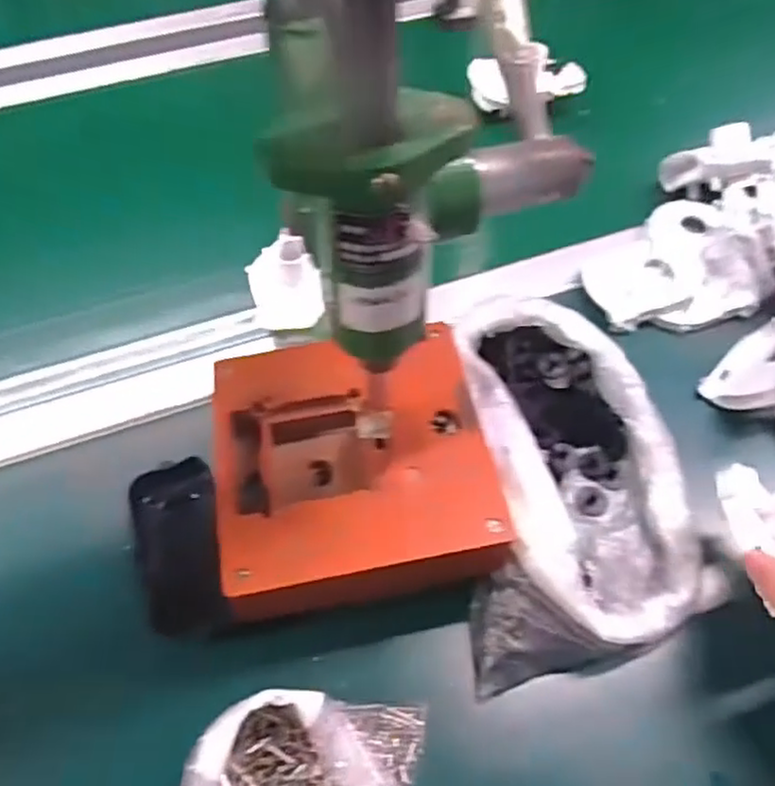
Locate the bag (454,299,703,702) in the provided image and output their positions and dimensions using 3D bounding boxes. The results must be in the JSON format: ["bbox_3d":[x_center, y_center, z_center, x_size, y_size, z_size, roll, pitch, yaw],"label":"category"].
[{"bbox_3d":[0.117,0.050,0.422,0.138,0.057,0.231,-1,55,1],"label":"bag"}]

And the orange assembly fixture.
[{"bbox_3d":[-0.020,0.049,0.417,0.150,0.069,0.160,-12,56,-6],"label":"orange assembly fixture"}]

